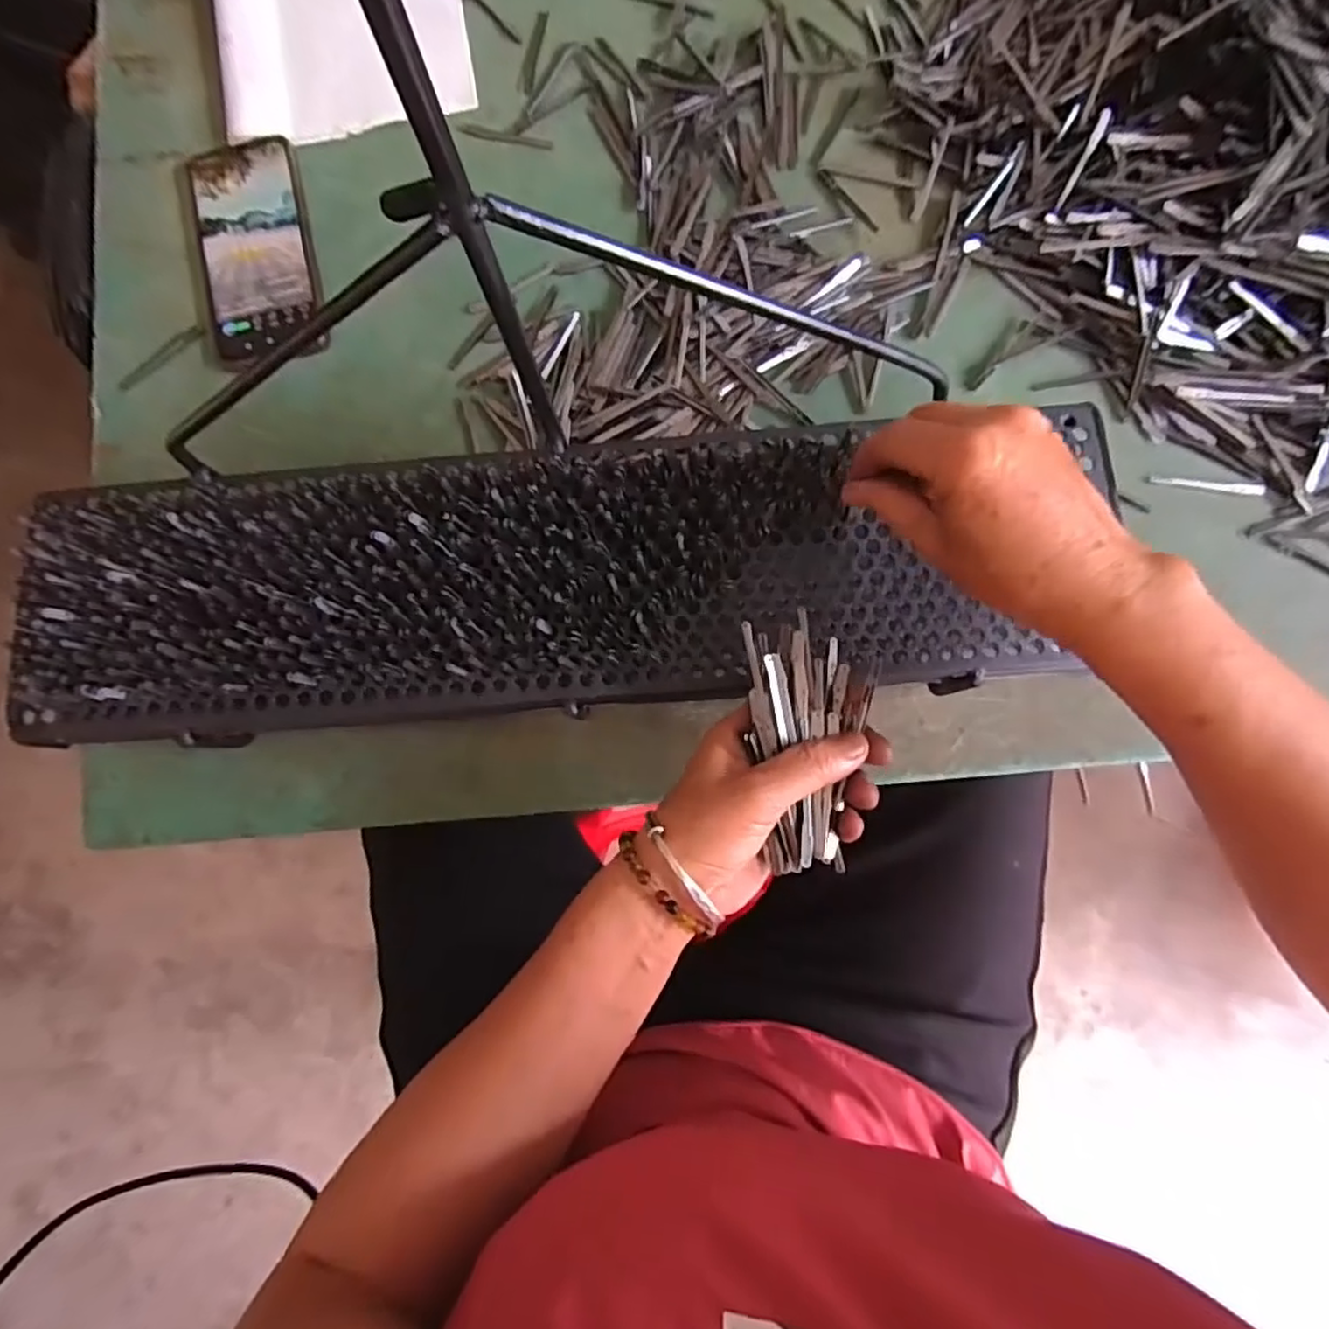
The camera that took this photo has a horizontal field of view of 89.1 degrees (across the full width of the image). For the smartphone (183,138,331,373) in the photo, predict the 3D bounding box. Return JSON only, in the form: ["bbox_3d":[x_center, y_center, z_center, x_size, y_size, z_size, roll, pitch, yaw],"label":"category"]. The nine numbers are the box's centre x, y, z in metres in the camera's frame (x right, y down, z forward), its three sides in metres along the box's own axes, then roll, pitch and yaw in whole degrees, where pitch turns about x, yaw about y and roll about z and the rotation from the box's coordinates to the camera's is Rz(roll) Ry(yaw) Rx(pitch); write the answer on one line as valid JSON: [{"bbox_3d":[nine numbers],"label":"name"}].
[{"bbox_3d":[-0.283,-0.284,0.465,0.083,0.009,0.161,-14,83,1],"label":"smartphone"}]

